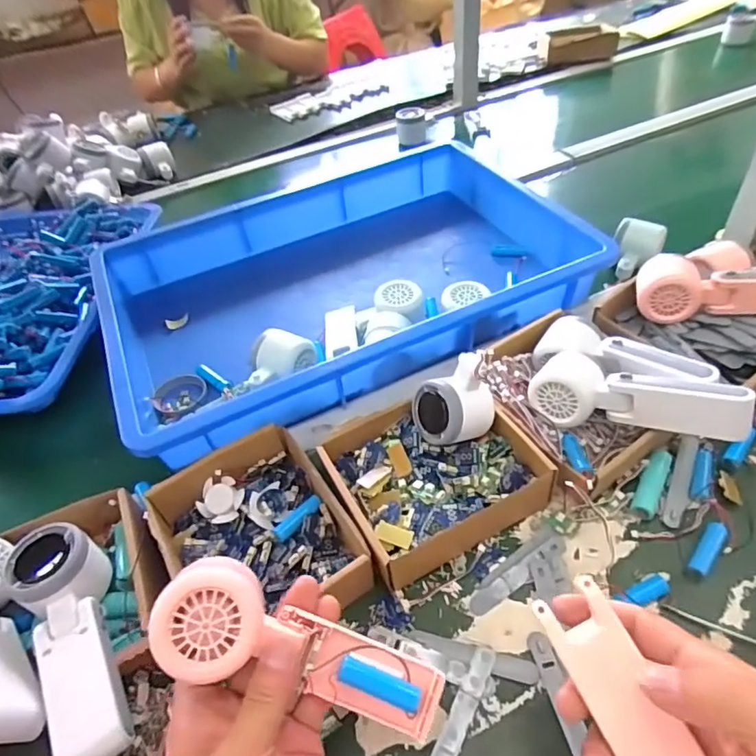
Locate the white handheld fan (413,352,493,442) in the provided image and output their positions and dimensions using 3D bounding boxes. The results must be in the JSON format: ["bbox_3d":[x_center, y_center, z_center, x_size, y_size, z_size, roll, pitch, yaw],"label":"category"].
[{"bbox_3d":[0.069,0.015,0.469,0.053,0.087,0.059,-6,20,-38],"label":"white handheld fan"}]

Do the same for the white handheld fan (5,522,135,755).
[{"bbox_3d":[-0.211,0.177,0.361,0.057,0.040,0.171,-29,49,-19],"label":"white handheld fan"}]

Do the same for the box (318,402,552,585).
[{"bbox_3d":[0.047,0.085,0.464,0.166,0.045,0.145,-23,47,-14],"label":"box"}]

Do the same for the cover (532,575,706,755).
[{"bbox_3d":[0.126,0.162,0.276,0.035,0.012,0.100,-23,71,-13],"label":"cover"}]

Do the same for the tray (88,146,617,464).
[{"bbox_3d":[-0.049,-0.132,0.688,0.564,0.109,0.388,-23,47,-14],"label":"tray"}]

